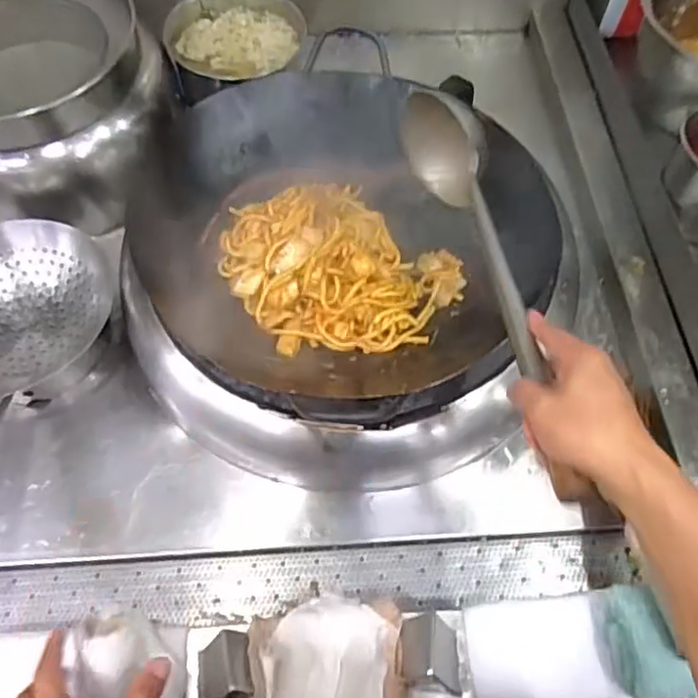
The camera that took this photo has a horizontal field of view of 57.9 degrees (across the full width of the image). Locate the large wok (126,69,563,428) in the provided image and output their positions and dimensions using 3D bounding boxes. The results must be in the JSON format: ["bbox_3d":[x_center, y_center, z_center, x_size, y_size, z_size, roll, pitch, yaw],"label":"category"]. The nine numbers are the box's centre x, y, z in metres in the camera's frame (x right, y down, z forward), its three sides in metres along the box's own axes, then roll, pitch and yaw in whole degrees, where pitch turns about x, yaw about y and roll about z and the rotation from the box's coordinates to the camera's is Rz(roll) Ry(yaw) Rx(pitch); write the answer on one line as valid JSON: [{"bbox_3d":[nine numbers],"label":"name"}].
[{"bbox_3d":[-0.001,-0.131,0.701,0.424,0.119,0.391,1,60,-1],"label":"large wok"}]

